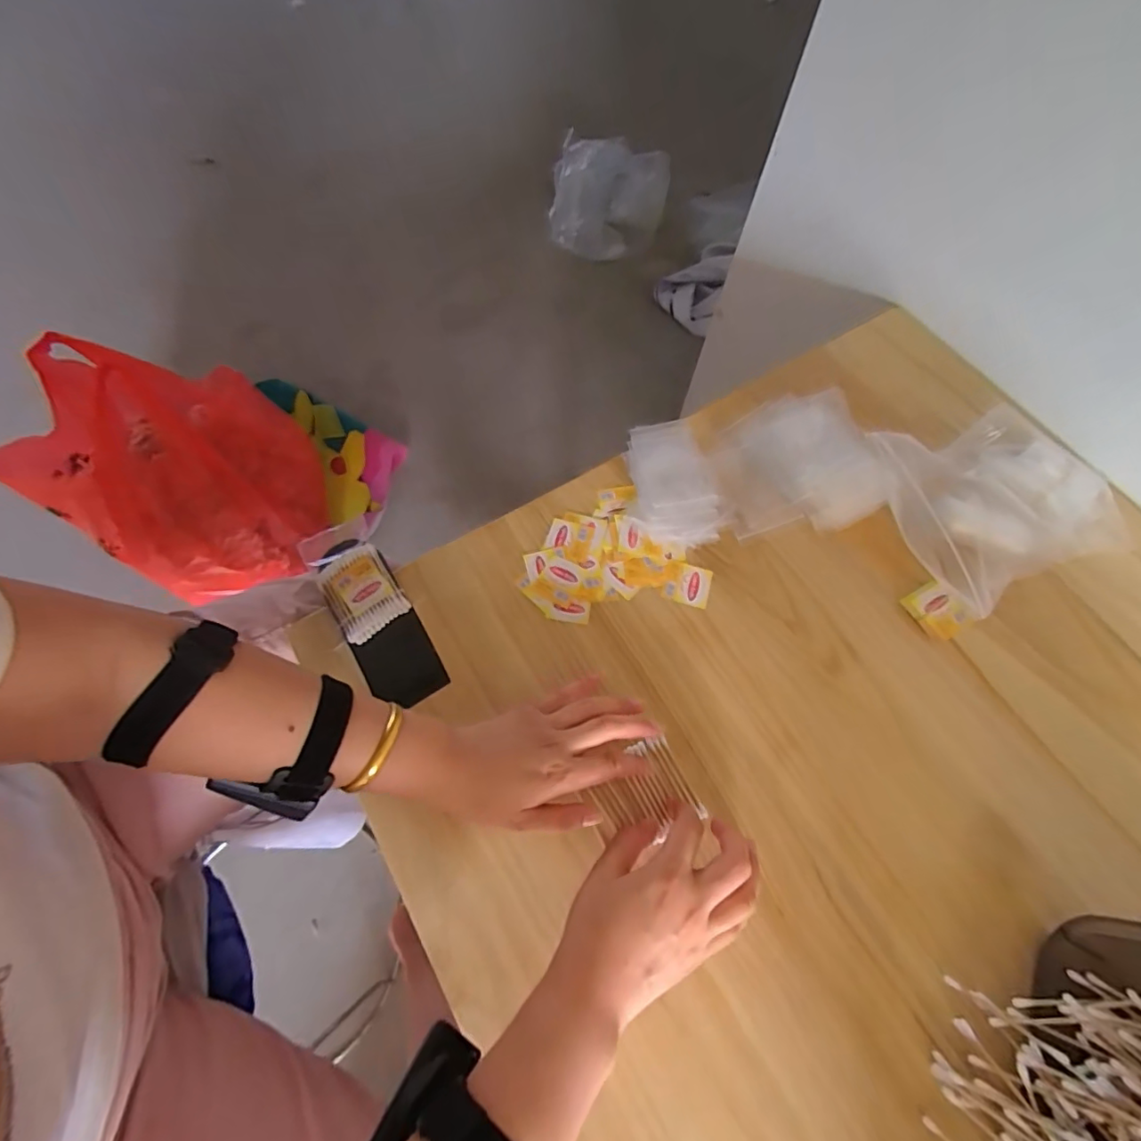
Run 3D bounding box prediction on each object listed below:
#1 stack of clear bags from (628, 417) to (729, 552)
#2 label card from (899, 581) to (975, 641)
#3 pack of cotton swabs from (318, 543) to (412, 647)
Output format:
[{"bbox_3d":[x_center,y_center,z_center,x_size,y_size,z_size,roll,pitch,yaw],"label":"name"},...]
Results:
[{"bbox_3d":[0.097,-0.085,0.537,0.085,0.011,0.136,-11,67,-7],"label":"stack of clear bags"},{"bbox_3d":[0.331,0.037,0.488,0.038,0.013,0.049,-29,69,-10],"label":"label card"},{"bbox_3d":[-0.185,0.020,0.484,0.057,0.025,0.074,-30,71,-15],"label":"pack of cotton swabs"}]

